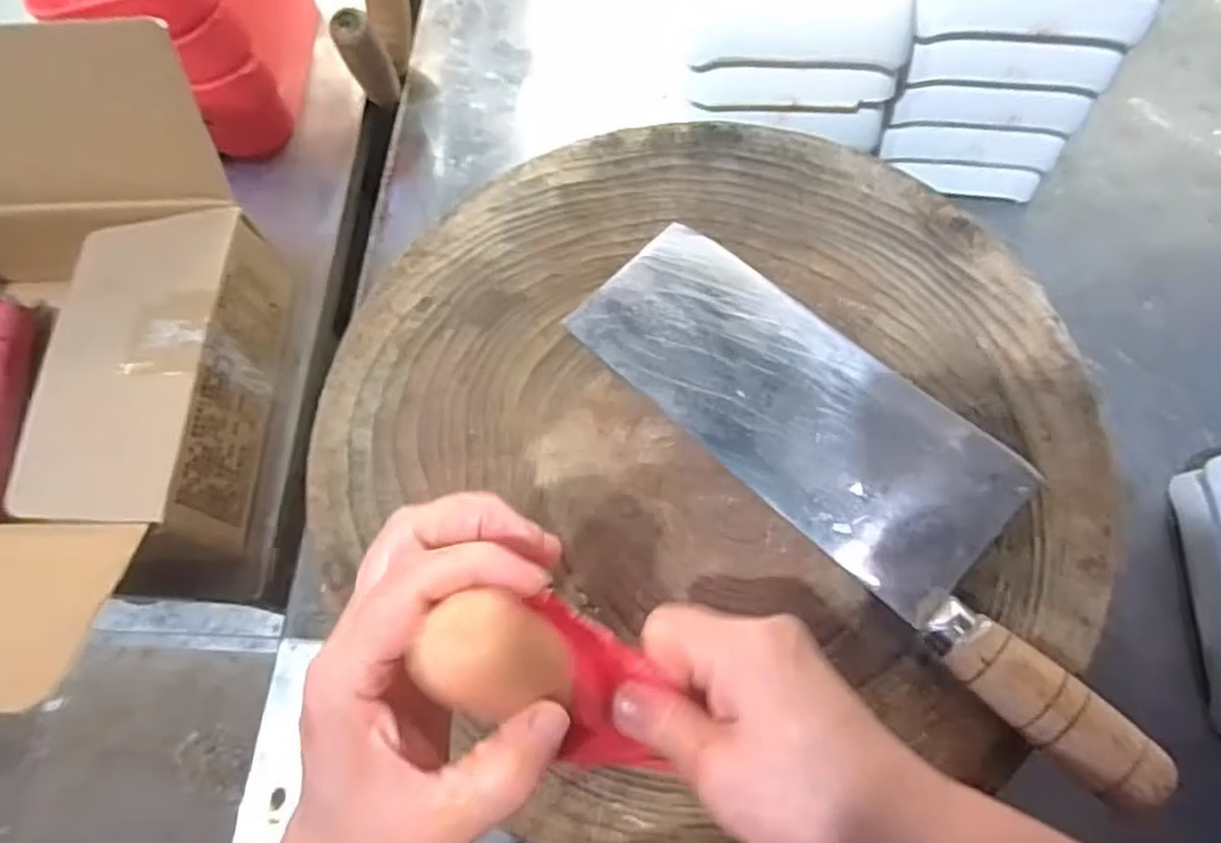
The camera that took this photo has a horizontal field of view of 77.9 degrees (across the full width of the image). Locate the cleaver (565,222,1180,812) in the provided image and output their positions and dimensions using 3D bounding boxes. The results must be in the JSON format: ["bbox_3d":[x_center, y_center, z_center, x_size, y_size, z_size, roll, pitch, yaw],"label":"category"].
[{"bbox_3d":[0.123,0.016,0.370,0.097,0.034,0.330,-42,73,-13],"label":"cleaver"}]

